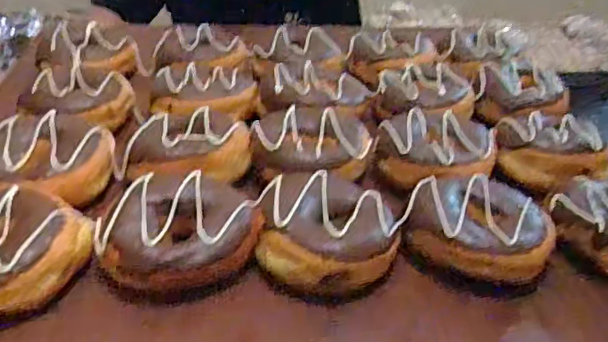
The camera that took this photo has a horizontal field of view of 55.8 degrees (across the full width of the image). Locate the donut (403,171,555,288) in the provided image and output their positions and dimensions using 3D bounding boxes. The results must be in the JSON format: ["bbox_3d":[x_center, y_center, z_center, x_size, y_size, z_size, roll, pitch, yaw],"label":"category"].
[{"bbox_3d":[0.124,0.041,0.399,0.089,0.037,0.093,2,34,-1],"label":"donut"}]

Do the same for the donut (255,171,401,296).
[{"bbox_3d":[0.018,0.042,0.389,0.094,0.039,0.097,2,34,-1],"label":"donut"}]

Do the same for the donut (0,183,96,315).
[{"bbox_3d":[-0.183,0.047,0.350,0.083,0.031,0.087,2,34,-1],"label":"donut"}]

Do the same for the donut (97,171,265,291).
[{"bbox_3d":[-0.081,0.042,0.376,0.088,0.044,0.087,2,34,-1],"label":"donut"}]

